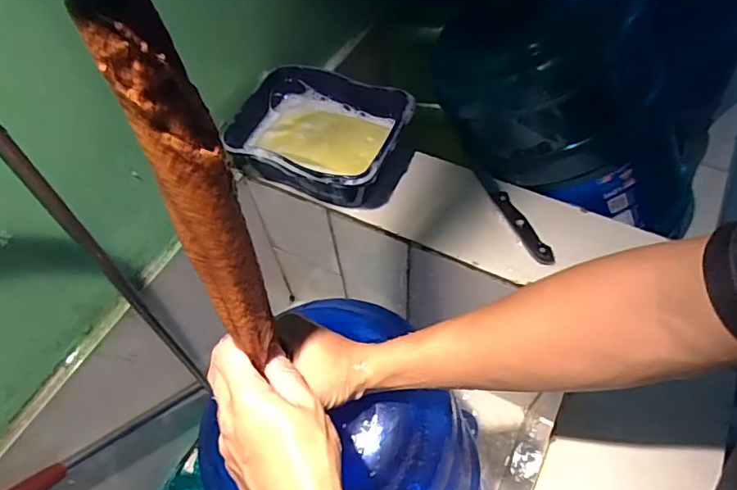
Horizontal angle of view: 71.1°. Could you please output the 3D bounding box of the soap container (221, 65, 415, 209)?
[{"bbox_3d":[-0.059,-0.130,0.658,0.216,0.085,0.160,20,60,17],"label":"soap container"}]

